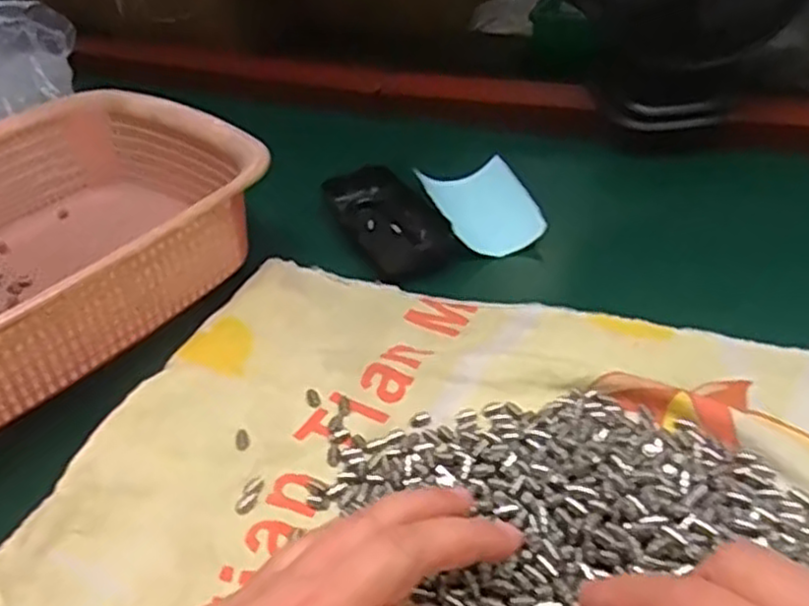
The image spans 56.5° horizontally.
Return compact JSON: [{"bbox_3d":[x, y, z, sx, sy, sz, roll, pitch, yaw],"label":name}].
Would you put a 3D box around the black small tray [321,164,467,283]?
[{"bbox_3d":[-0.011,-0.055,0.490,0.057,0.018,0.110,-18,41,-15],"label":"black small tray"}]

